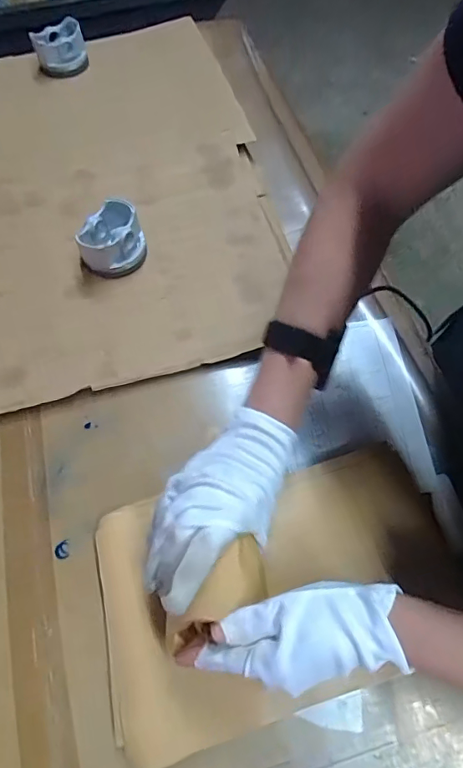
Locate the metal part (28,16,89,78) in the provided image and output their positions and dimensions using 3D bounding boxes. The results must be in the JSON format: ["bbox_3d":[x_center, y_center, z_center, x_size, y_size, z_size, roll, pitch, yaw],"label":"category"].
[{"bbox_3d":[-0.278,-0.545,0.762,0.081,0.048,0.064,-23,67,-10],"label":"metal part"}]

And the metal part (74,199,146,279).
[{"bbox_3d":[-0.143,-0.173,0.566,0.072,0.056,0.069,0,65,0],"label":"metal part"}]

